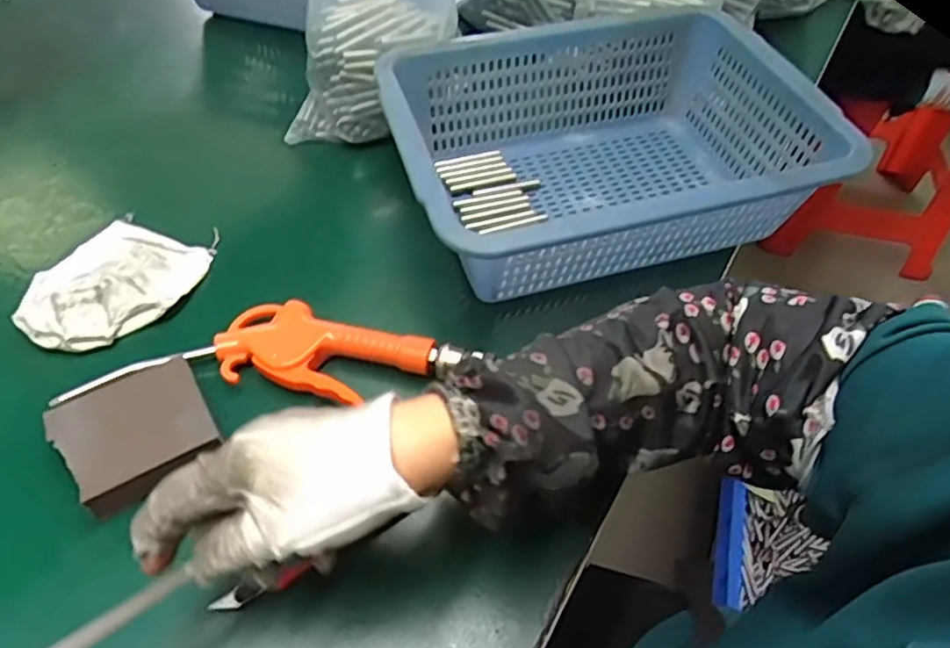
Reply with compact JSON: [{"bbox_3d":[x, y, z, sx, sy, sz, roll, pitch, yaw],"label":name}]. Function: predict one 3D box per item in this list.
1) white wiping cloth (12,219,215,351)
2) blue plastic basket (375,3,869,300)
[{"bbox_3d":[-0.254,-0.026,0.464,0.099,0.024,0.112,15,52,11],"label":"white wiping cloth"},{"bbox_3d":[0.090,-0.129,0.499,0.301,0.099,0.240,-15,52,-12],"label":"blue plastic basket"}]

